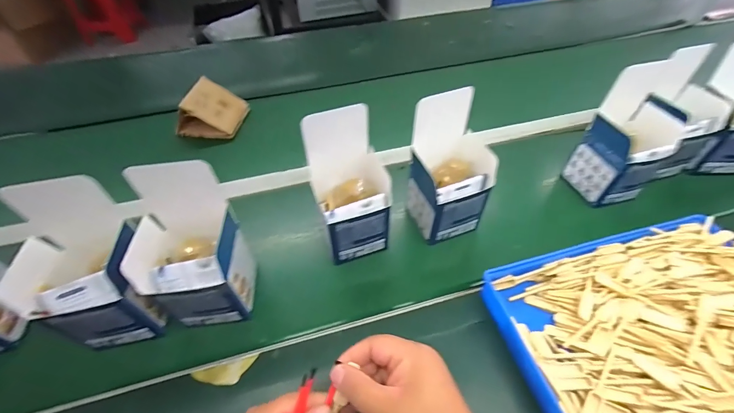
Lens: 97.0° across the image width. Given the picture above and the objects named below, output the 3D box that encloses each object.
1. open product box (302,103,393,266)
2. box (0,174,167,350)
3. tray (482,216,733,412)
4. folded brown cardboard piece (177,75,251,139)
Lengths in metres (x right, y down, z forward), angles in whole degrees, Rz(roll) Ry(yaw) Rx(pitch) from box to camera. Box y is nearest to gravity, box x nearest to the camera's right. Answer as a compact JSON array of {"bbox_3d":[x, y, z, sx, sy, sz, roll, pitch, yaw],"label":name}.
[{"bbox_3d":[-0.019,-0.016,0.418,0.096,0.186,0.091,-16,51,-11],"label":"open product box"},{"bbox_3d":[-0.295,0.061,0.341,0.100,0.168,0.112,-15,50,-10],"label":"box"},{"bbox_3d":[0.315,0.139,0.345,0.319,0.055,0.235,-12,50,-8],"label":"tray"},{"bbox_3d":[-0.306,-0.196,0.650,0.105,0.072,0.115,3,50,5],"label":"folded brown cardboard piece"}]

